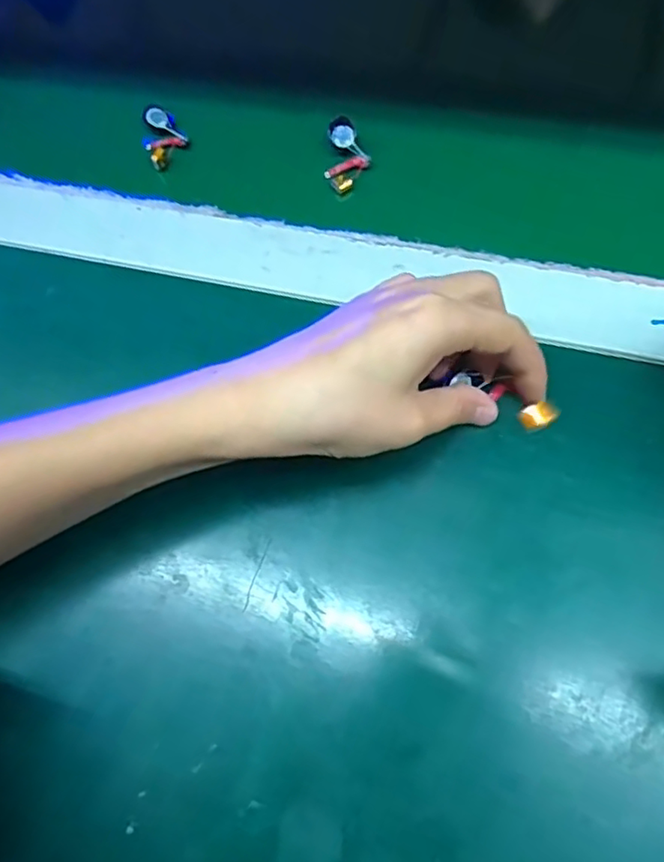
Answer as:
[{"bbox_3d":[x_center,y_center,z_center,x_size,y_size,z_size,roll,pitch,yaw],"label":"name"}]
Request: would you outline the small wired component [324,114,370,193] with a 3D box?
[{"bbox_3d":[0.009,-0.152,0.327,0.023,0.008,0.046,-1,81,3],"label":"small wired component"}]

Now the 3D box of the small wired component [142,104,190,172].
[{"bbox_3d":[-0.100,-0.175,0.350,0.025,0.011,0.043,-27,68,-5],"label":"small wired component"}]

